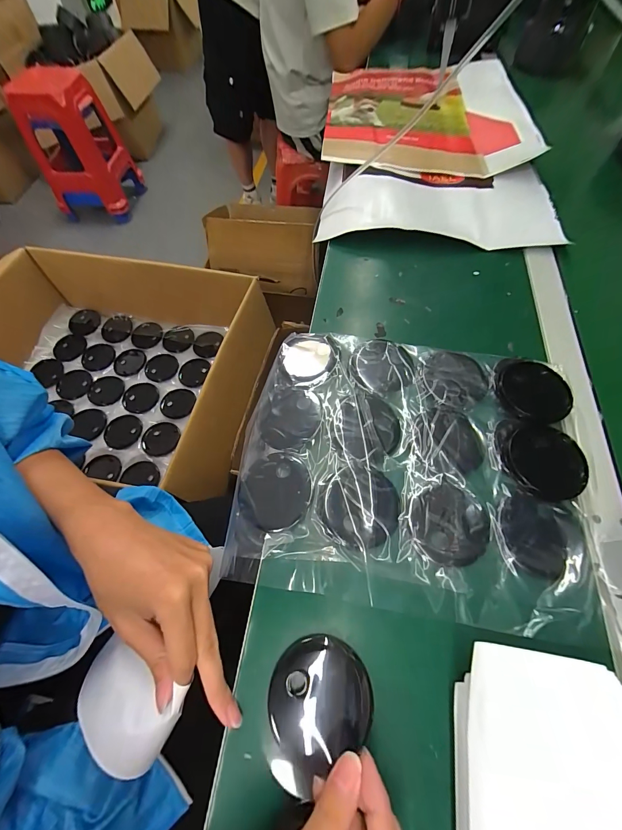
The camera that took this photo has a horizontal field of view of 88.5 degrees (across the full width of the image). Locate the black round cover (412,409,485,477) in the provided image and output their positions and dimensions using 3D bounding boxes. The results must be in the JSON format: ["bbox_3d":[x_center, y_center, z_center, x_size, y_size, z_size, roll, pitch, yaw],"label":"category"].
[{"bbox_3d":[0.144,0.027,0.333,0.071,0.006,0.072,2,62,3],"label":"black round cover"}]

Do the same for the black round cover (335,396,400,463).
[{"bbox_3d":[0.060,0.012,0.339,0.068,0.009,0.076,11,63,8],"label":"black round cover"}]

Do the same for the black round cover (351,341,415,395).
[{"bbox_3d":[0.084,-0.059,0.378,0.071,0.007,0.075,-1,62,1],"label":"black round cover"}]

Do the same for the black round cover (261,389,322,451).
[{"bbox_3d":[-0.021,0.003,0.346,0.062,0.009,0.071,9,62,6],"label":"black round cover"}]

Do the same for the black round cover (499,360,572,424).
[{"bbox_3d":[0.249,-0.027,0.354,0.069,0.008,0.073,17,64,11],"label":"black round cover"}]

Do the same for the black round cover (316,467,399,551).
[{"bbox_3d":[0.046,0.083,0.298,0.077,0.018,0.072,-1,62,1],"label":"black round cover"}]

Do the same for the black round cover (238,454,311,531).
[{"bbox_3d":[-0.035,0.073,0.311,0.069,0.011,0.072,-1,62,1],"label":"black round cover"}]

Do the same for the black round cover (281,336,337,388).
[{"bbox_3d":[-0.003,-0.064,0.381,0.063,0.011,0.071,-1,62,1],"label":"black round cover"}]

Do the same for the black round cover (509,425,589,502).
[{"bbox_3d":[0.237,0.046,0.321,0.070,0.006,0.074,-1,62,1],"label":"black round cover"}]

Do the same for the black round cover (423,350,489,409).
[{"bbox_3d":[0.167,-0.043,0.369,0.069,0.005,0.071,-1,62,1],"label":"black round cover"}]

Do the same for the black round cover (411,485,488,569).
[{"bbox_3d":[0.128,0.100,0.297,0.069,0.006,0.071,1,62,2],"label":"black round cover"}]

